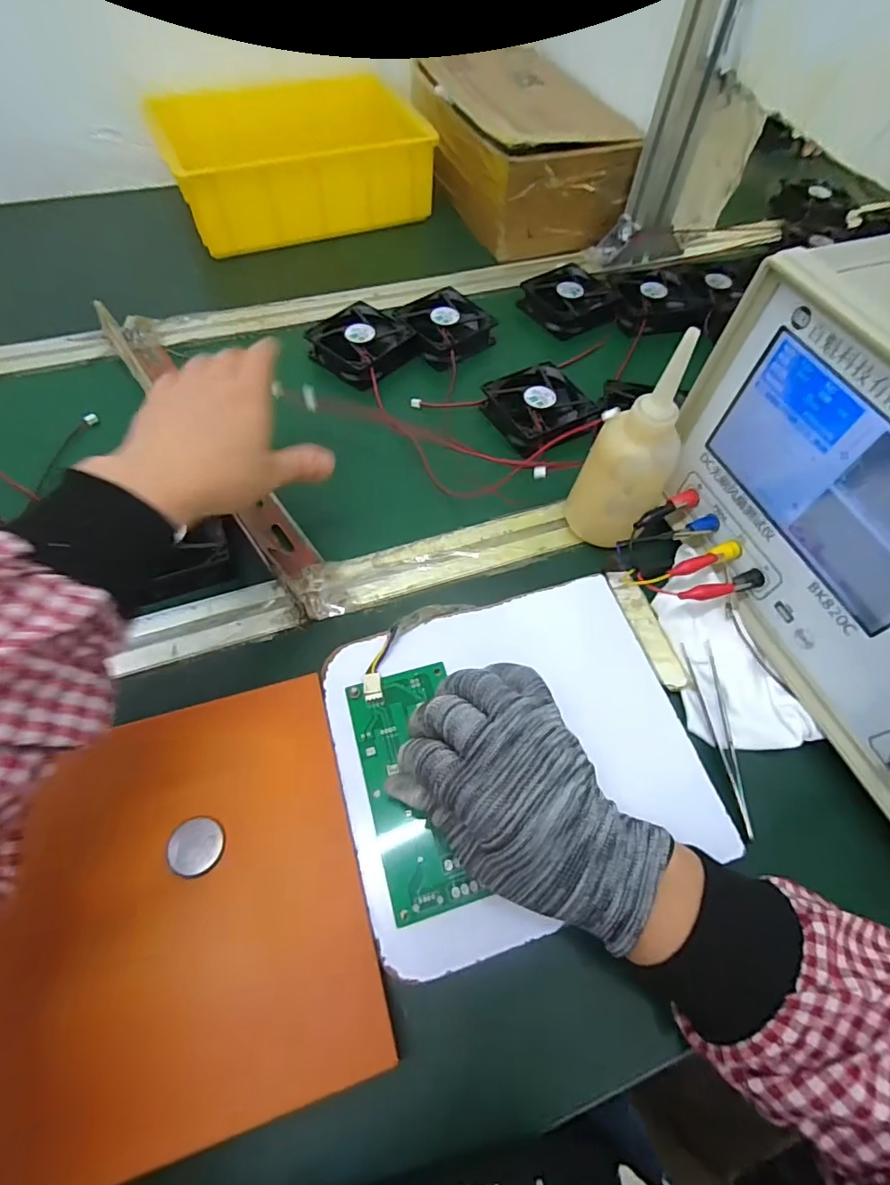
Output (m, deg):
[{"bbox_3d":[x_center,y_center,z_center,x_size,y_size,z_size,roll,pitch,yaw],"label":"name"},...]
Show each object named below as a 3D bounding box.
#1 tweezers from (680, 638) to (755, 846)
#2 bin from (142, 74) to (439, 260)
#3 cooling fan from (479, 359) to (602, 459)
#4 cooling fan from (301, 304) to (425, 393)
[{"bbox_3d":[0.179,0.089,0.334,0.018,0.007,0.121,-4,60,-4],"label":"tweezers"},{"bbox_3d":[-0.178,-0.520,0.622,0.289,0.094,0.204,-17,62,-11],"label":"bin"},{"bbox_3d":[0.089,-0.170,0.484,0.084,0.028,0.082,-29,65,-17],"label":"cooling fan"},{"bbox_3d":[-0.081,-0.247,0.515,0.081,0.020,0.089,36,65,18],"label":"cooling fan"}]

